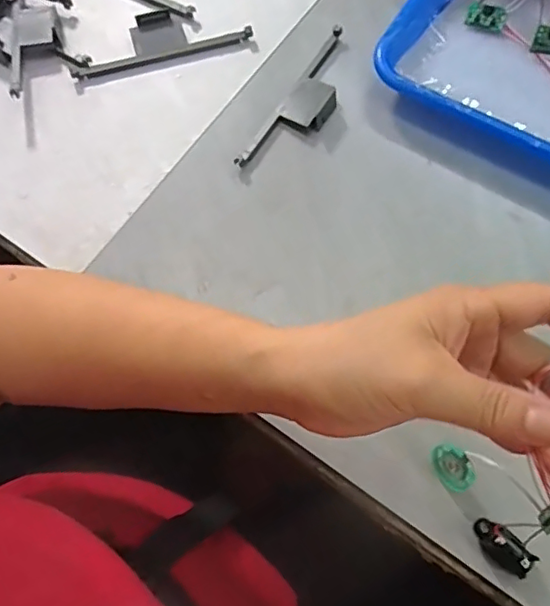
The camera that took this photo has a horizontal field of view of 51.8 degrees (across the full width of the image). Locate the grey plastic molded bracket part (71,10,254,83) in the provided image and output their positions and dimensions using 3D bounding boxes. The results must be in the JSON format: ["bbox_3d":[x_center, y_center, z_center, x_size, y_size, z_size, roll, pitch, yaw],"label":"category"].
[{"bbox_3d":[-0.089,-0.203,0.436,0.135,0.011,0.041,-16,73,-4],"label":"grey plastic molded bracket part"}]

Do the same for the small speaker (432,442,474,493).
[{"bbox_3d":[0.102,0.095,0.327,0.006,0.025,0.026,-9,97,-40],"label":"small speaker"}]

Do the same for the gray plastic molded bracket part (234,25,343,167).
[{"bbox_3d":[0.025,-0.147,0.416,0.036,0.012,0.140,31,75,10],"label":"gray plastic molded bracket part"}]

